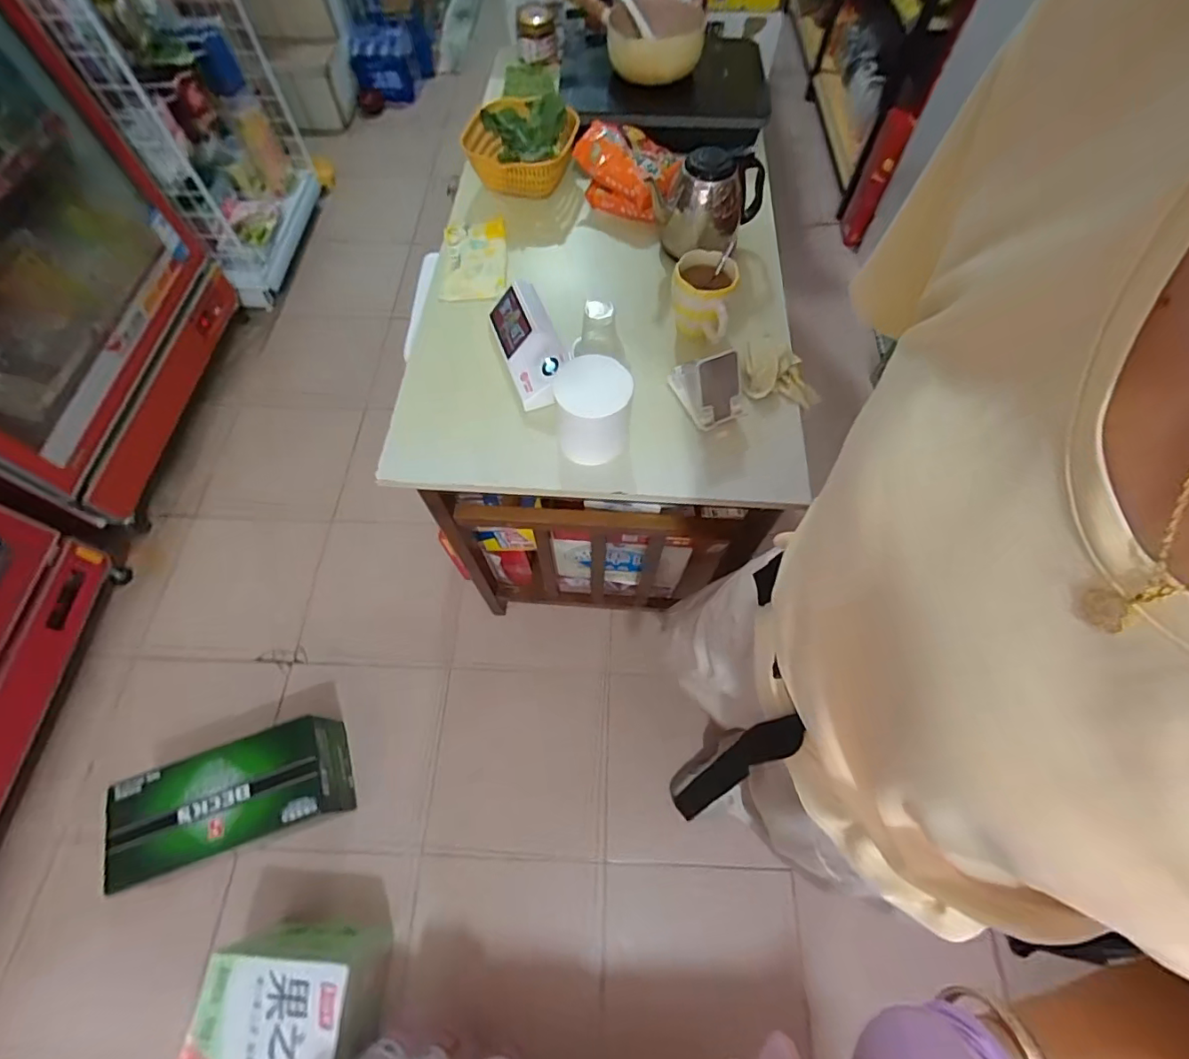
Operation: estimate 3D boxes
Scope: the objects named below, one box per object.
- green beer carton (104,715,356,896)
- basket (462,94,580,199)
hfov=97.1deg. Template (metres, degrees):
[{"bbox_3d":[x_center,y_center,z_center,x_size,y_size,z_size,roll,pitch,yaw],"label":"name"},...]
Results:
[{"bbox_3d":[-0.750,0.567,1.092,0.419,0.145,0.219,-18,65,-9],"label":"green beer carton"},{"bbox_3d":[-0.129,-0.670,0.913,0.184,0.087,0.182,0,64,0],"label":"basket"}]

